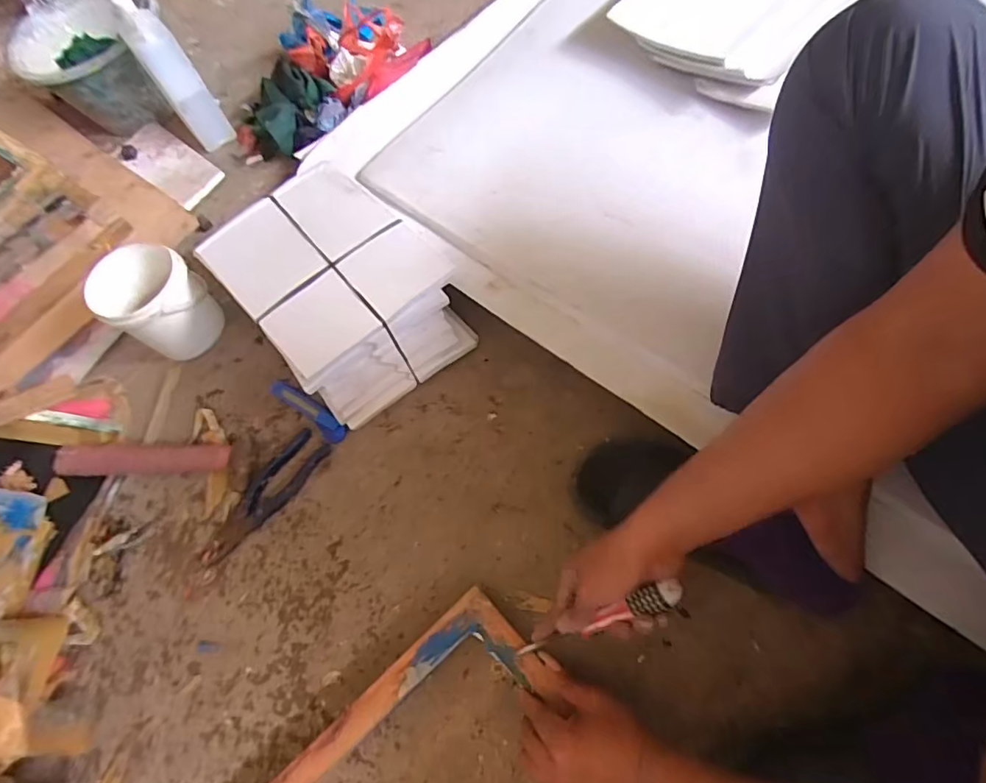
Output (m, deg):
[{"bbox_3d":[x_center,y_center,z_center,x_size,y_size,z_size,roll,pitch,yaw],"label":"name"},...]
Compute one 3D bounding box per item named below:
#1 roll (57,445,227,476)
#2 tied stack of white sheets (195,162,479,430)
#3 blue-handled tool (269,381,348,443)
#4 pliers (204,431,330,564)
[{"bbox_3d":[-0.450,0.084,0.680,0.234,0.028,0.041,-2,65,6],"label":"roll"},{"bbox_3d":[-0.198,-0.132,0.709,0.235,0.130,0.300,-39,69,-12],"label":"tied stack of white sheets"},{"bbox_3d":[-0.251,0.024,0.717,0.138,0.012,0.028,35,74,20],"label":"blue-handled tool"},{"bbox_3d":[-0.275,0.130,0.649,0.047,0.011,0.180,30,72,18],"label":"pliers"}]

